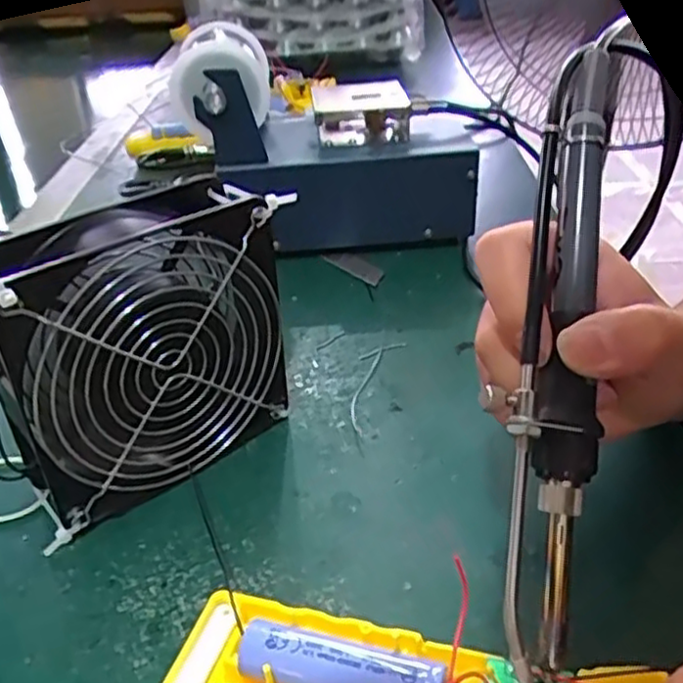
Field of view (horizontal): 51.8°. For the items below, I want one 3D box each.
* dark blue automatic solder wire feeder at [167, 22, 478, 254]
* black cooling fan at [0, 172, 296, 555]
[{"bbox_3d":[-0.009,-0.138,0.507,0.195,0.141,0.103,-4,34,-2],"label":"dark blue automatic solder wire feeder"},{"bbox_3d":[-0.084,0.003,0.307,0.126,0.119,0.042,-29,42,-33],"label":"black cooling fan"}]

